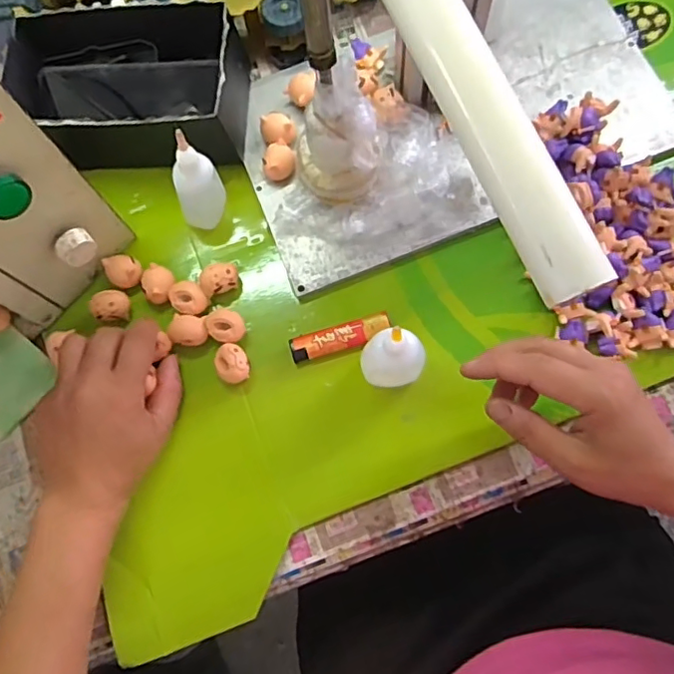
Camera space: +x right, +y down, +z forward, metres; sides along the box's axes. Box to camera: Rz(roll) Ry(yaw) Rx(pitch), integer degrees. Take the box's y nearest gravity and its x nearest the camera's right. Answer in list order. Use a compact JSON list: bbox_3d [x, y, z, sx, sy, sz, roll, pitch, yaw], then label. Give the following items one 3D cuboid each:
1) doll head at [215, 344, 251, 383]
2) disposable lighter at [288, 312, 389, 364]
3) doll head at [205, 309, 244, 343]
[{"bbox_3d":[-0.080,0.021,0.437,0.024,0.019,0.030,-23,80,-4],"label":"doll head"},{"bbox_3d":[0.003,0.000,0.444,0.078,0.009,0.021,-16,79,-3],"label":"disposable lighter"},{"bbox_3d":[-0.088,-0.008,0.452,0.029,0.018,0.026,19,80,4],"label":"doll head"}]

